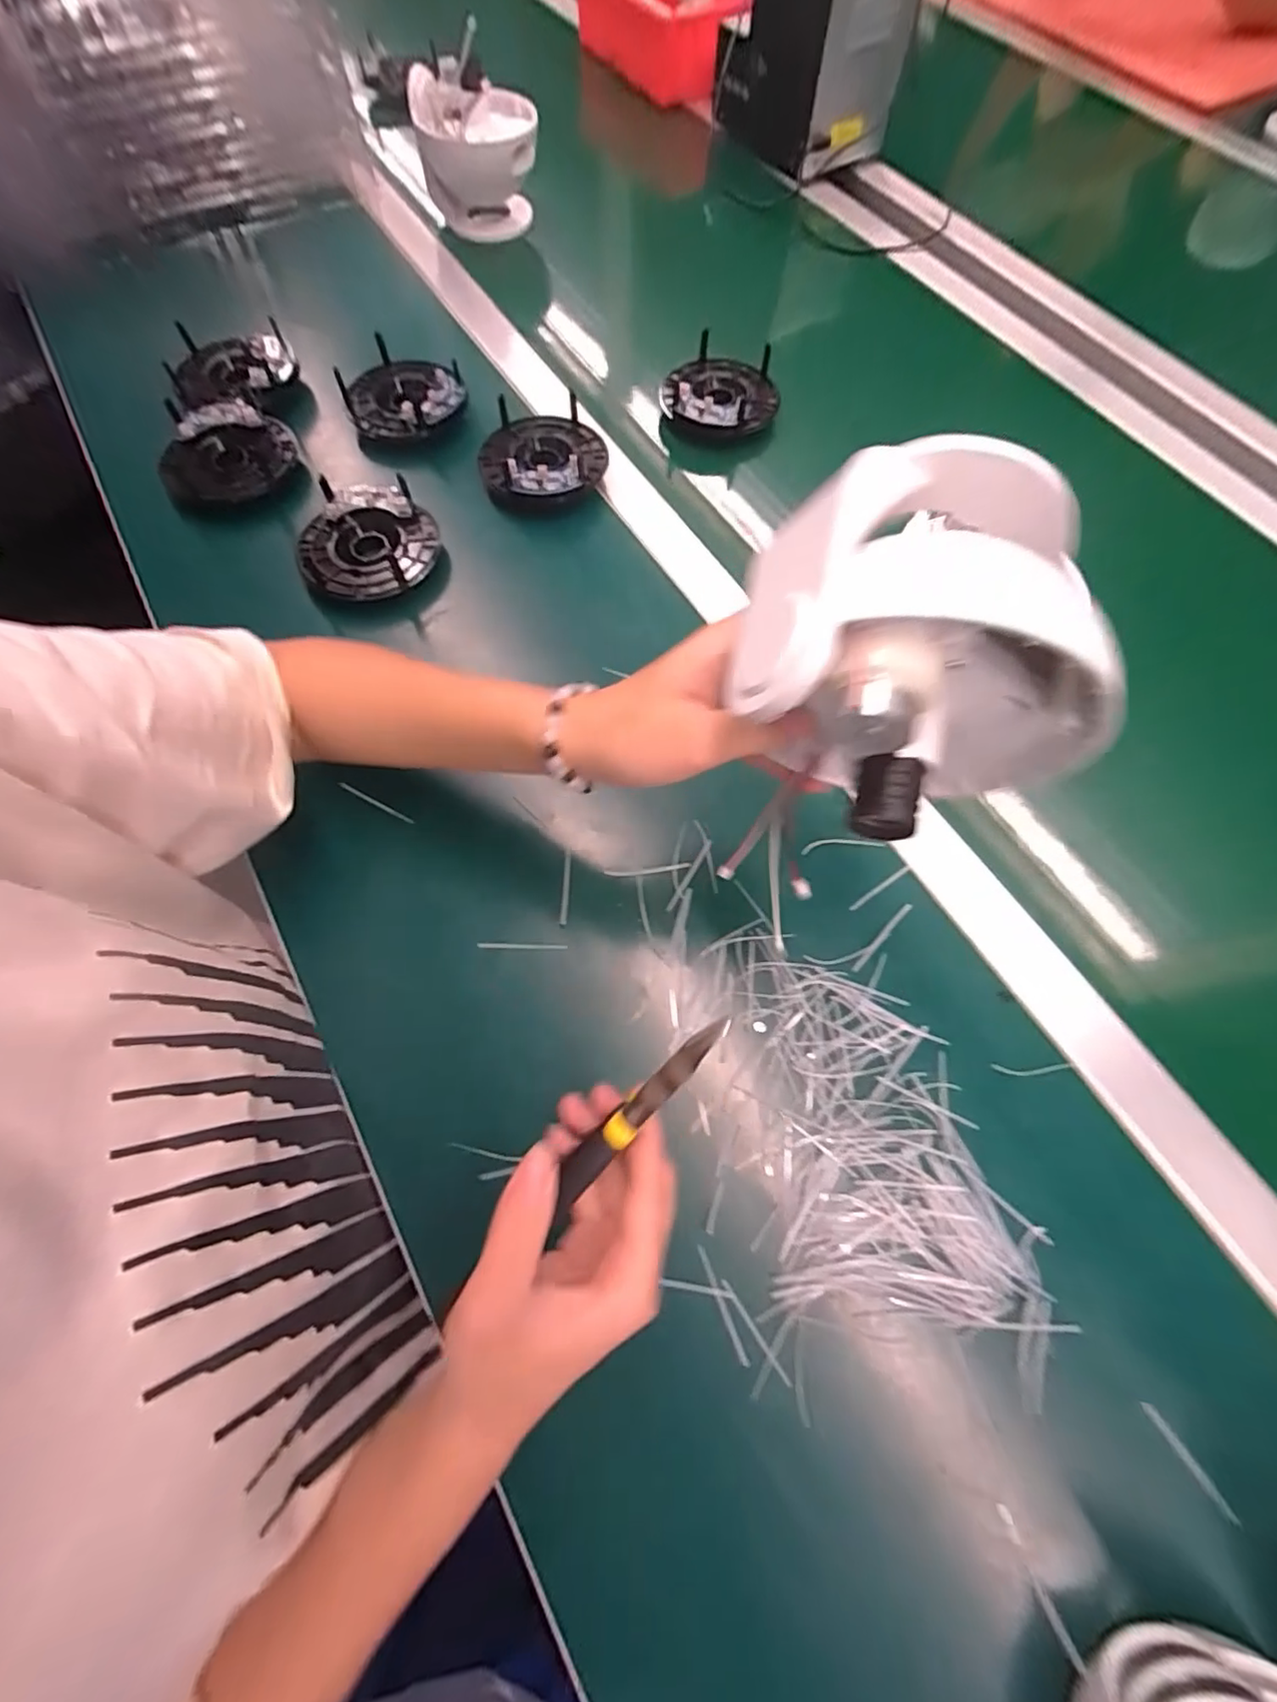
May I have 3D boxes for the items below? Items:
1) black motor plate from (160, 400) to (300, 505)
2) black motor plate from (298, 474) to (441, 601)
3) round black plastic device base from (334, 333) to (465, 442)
[{"bbox_3d":[-0.325,-0.312,0.472,0.086,0.023,0.088,1,69,0],"label":"black motor plate"},{"bbox_3d":[-0.199,-0.228,0.444,0.089,0.024,0.095,0,69,0],"label":"black motor plate"},{"bbox_3d":[-0.200,-0.394,0.512,0.096,0.026,0.104,0,69,0],"label":"round black plastic device base"}]

